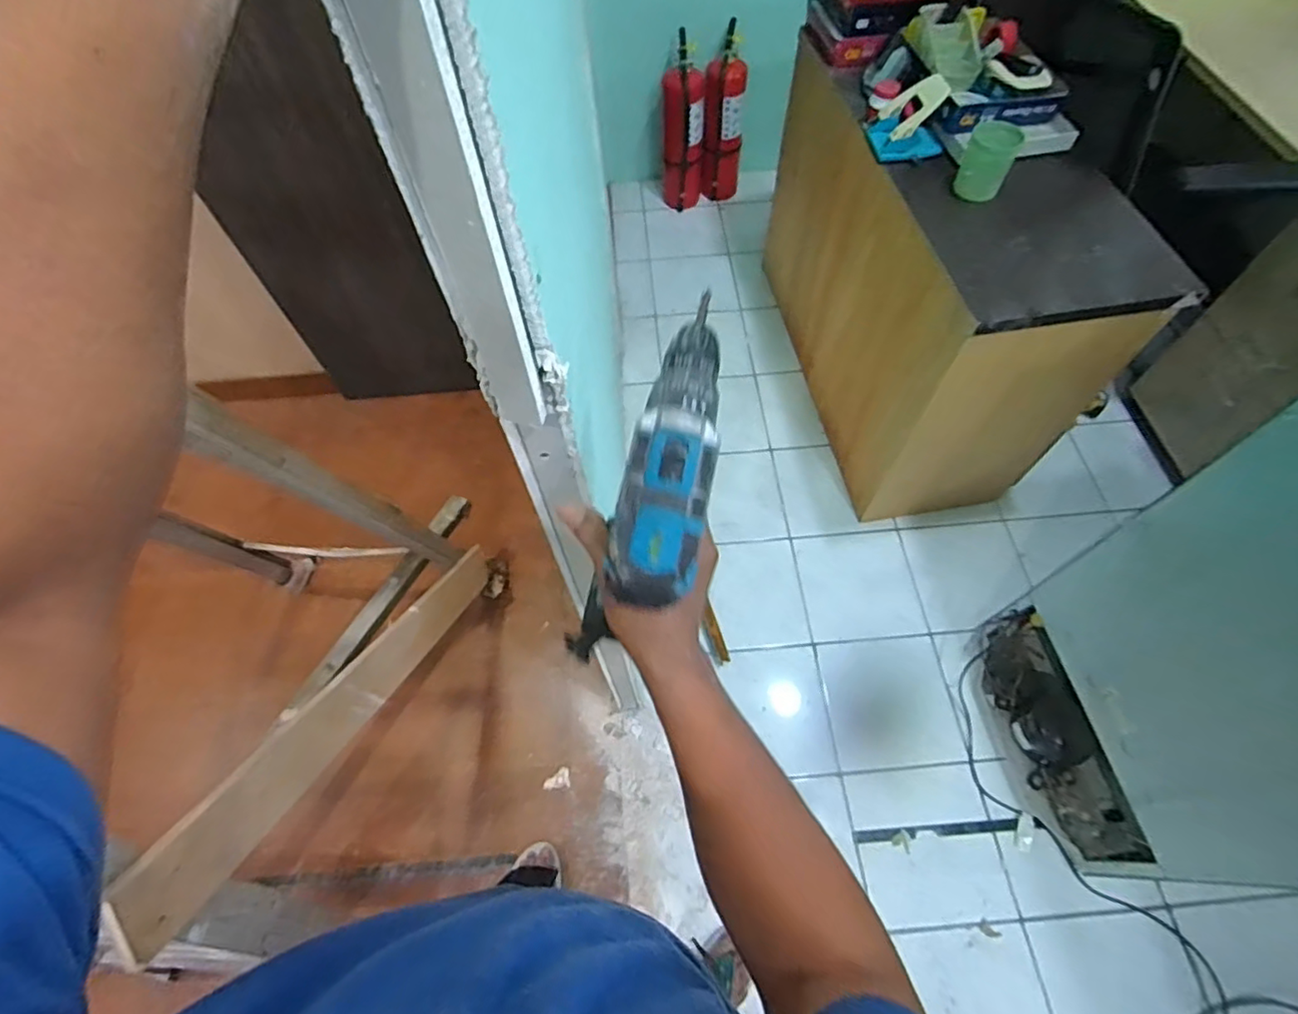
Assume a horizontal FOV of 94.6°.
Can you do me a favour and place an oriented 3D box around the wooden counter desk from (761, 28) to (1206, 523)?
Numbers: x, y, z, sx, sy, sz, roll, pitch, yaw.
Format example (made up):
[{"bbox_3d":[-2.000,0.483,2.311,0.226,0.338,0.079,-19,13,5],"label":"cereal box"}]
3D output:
[{"bbox_3d":[0.713,-0.623,1.637,0.462,0.773,1.084,-10,61,-3],"label":"wooden counter desk"}]

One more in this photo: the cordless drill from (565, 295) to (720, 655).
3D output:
[{"bbox_3d":[0.006,-0.003,0.435,0.080,0.177,0.199,14,61,8],"label":"cordless drill"}]

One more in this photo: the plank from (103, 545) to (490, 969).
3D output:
[{"bbox_3d":[-0.466,0.286,1.029,0.030,0.113,0.900,9,20,5],"label":"plank"}]

